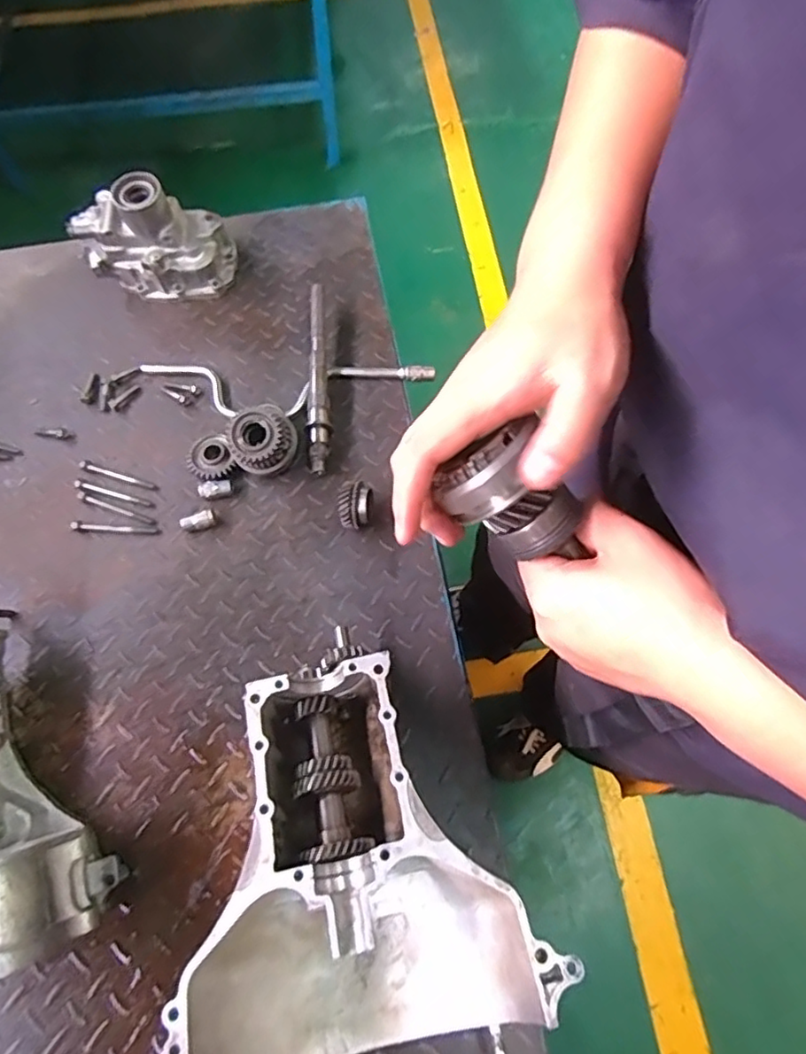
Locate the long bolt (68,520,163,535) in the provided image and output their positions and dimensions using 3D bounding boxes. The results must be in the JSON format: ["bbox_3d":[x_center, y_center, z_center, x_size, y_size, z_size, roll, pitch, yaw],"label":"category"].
[{"bbox_3d":[-0.356,0.001,0.759,0.108,0.007,0.011,3,65,3],"label":"long bolt"}]

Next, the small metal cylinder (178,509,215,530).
[{"bbox_3d":[-0.252,-0.009,0.752,0.045,0.021,0.016,-8,64,-2],"label":"small metal cylinder"}]

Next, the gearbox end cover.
[{"bbox_3d":[-0.358,-0.421,0.883,0.202,0.138,0.120,3,65,3],"label":"gearbox end cover"}]

